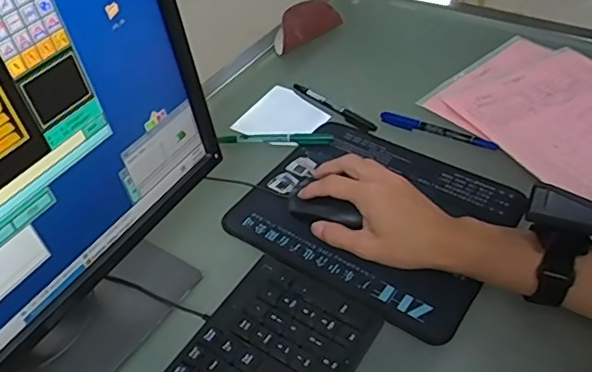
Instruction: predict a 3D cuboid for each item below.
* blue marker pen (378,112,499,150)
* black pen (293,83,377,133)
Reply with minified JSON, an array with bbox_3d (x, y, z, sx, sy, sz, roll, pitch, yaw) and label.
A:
[{"bbox_3d":[0.163,-0.065,0.650,0.137,0.010,0.017,19,50,23],"label":"blue marker pen"},{"bbox_3d":[0.046,-0.101,0.697,0.015,0.012,0.137,-35,52,-26],"label":"black pen"}]

